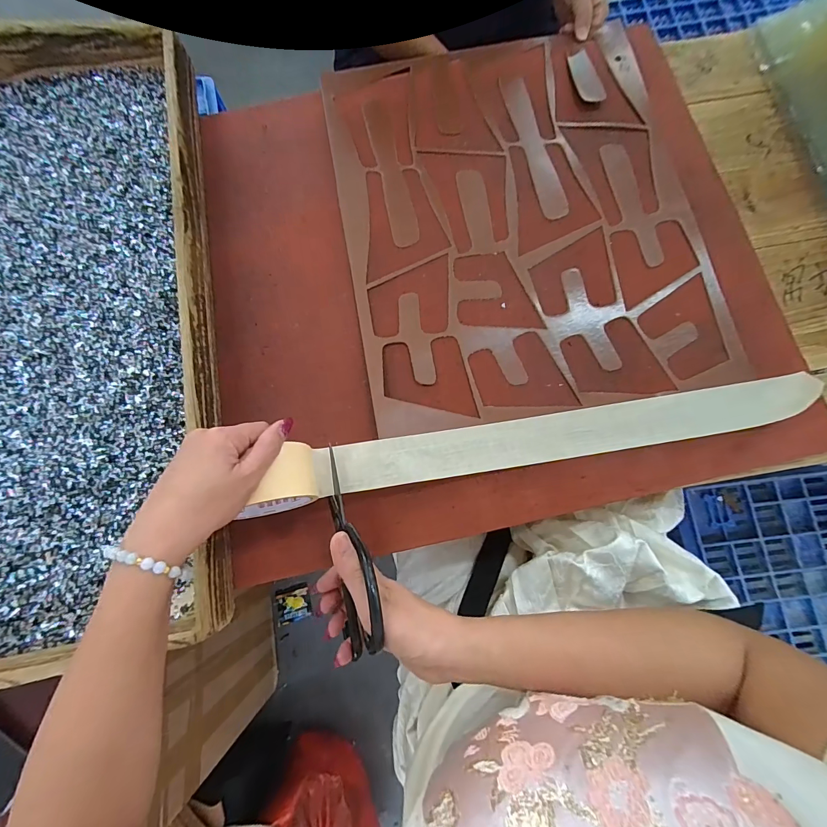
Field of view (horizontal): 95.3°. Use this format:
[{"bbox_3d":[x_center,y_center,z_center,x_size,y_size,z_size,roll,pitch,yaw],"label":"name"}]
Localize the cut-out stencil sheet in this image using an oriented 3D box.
[{"bbox_3d":[0.125,-0.244,0.456,0.412,0.011,0.495,-10,79,0],"label":"cut-out stencil sheet"}]

